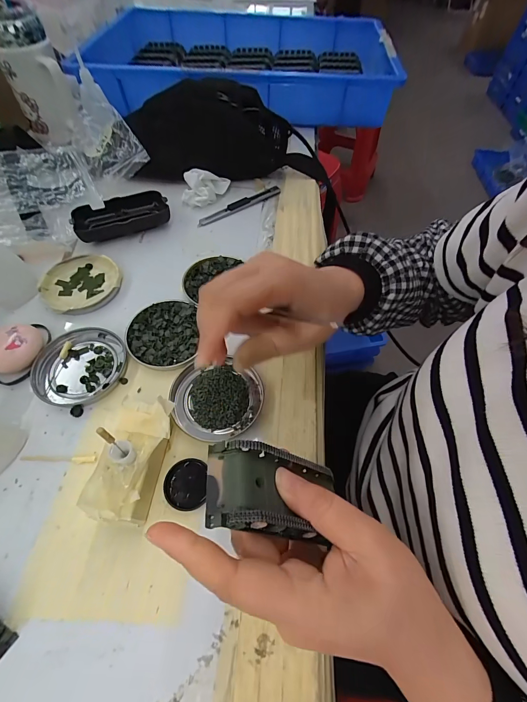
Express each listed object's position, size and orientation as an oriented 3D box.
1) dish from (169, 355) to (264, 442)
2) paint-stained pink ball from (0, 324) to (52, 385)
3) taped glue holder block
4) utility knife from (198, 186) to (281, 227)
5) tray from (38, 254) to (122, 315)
[{"bbox_3d":[-0.040,0.041,0.266,0.078,0.011,0.068,-5,59,-7],"label":"dish"},{"bbox_3d":[-0.225,-0.001,0.279,0.055,0.023,0.043,-40,67,-23],"label":"paint-stained pink ball"},{"bbox_3d":[-0.093,0.078,0.224,0.047,0.044,0.081,2,58,-2],"label":"taped glue holder block"},{"bbox_3d":[-0.031,-0.199,0.414,0.131,0.009,0.014,-33,64,-20],"label":"utility knife"},{"bbox_3d":[-0.200,-0.075,0.335,0.078,0.011,0.082,1,58,-1],"label":"tray"}]

